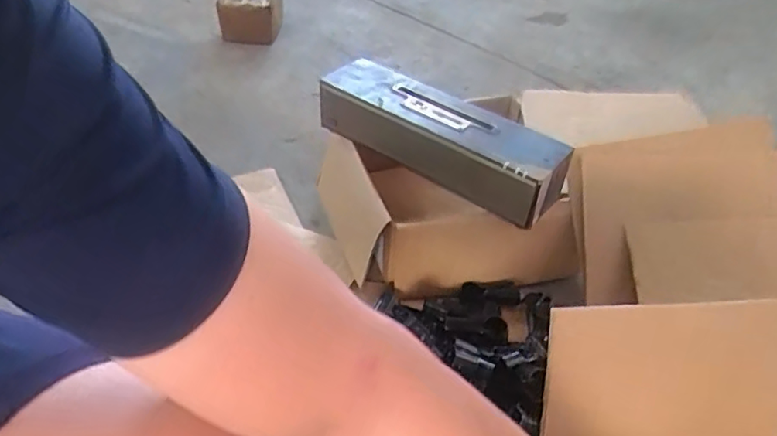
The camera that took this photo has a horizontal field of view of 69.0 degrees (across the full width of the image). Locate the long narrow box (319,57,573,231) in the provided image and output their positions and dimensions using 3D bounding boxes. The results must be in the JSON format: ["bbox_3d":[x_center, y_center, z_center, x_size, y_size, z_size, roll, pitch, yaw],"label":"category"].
[{"bbox_3d":[0.066,-0.127,0.837,0.400,0.085,0.111,32,49,28],"label":"long narrow box"}]

